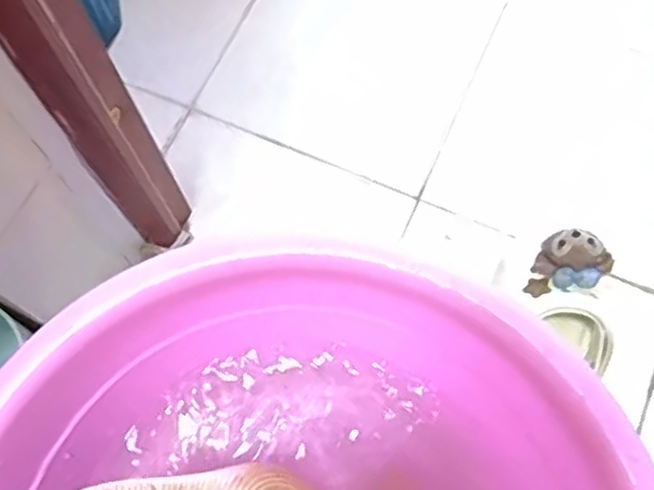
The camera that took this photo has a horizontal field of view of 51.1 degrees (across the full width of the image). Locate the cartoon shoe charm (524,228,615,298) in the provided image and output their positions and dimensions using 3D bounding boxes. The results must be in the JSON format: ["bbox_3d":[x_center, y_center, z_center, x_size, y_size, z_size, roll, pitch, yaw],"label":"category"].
[{"bbox_3d":[0.245,0.018,0.685,0.078,0.046,0.056,-3,70,0],"label":"cartoon shoe charm"}]

